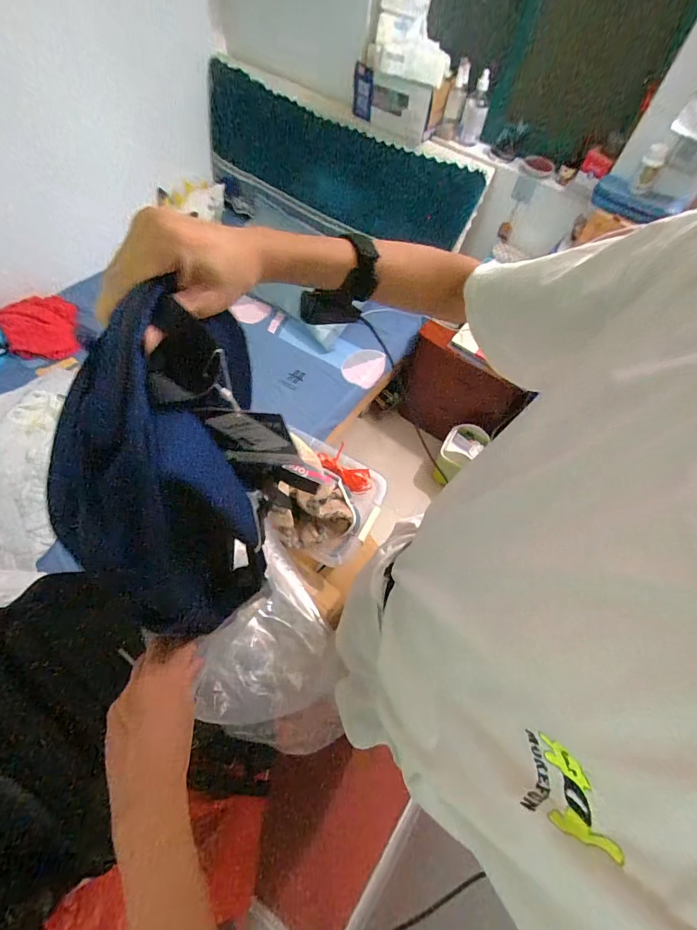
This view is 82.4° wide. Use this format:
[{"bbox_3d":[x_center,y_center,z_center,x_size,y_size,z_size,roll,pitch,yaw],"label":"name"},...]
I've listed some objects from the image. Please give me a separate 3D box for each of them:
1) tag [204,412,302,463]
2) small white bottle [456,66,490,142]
[{"bbox_3d":[-0.099,-0.025,0.426,0.081,0.133,0.004,5,69,-2],"label":"tag"},{"bbox_3d":[0.398,-1.120,1.255,0.067,0.165,0.061,2,60,-3],"label":"small white bottle"}]

